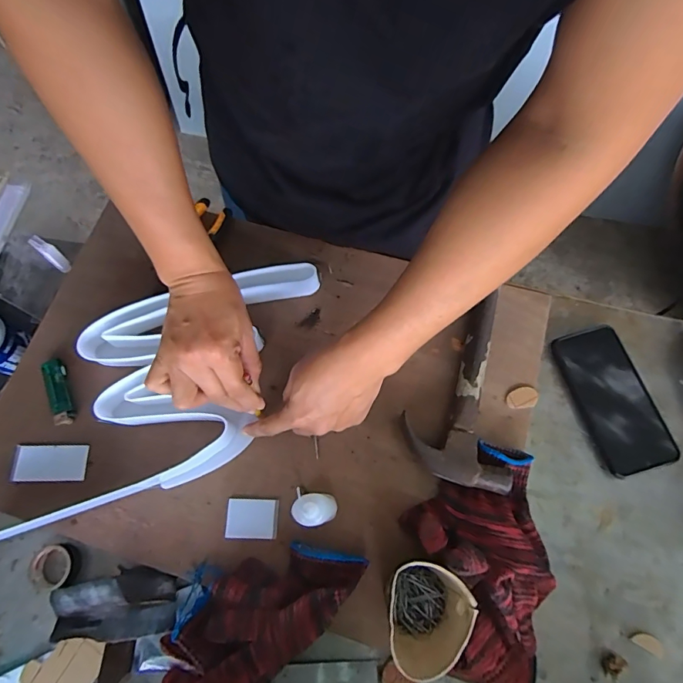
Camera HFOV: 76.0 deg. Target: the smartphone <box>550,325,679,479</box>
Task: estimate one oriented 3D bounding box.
[{"bbox_3d":[0.315,0.064,0.508,0.073,0.014,0.168,-14,69,-4],"label":"smartphone"}]

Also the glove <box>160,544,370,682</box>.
[{"bbox_3d":[-0.083,0.256,0.417,0.203,0.052,0.116,-41,74,-13],"label":"glove"}]

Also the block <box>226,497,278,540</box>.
[{"bbox_3d":[-0.096,0.189,0.467,0.054,0.004,0.039,1,69,2],"label":"block"}]

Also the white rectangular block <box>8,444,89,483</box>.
[{"bbox_3d":[-0.328,0.137,0.493,0.082,0.006,0.040,-1,69,1],"label":"white rectangular block"}]

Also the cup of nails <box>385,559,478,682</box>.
[{"bbox_3d":[0.076,0.245,0.398,0.070,0.097,0.073,-1,69,1],"label":"cup of nails"}]

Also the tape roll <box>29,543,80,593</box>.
[{"bbox_3d":[-0.306,0.239,0.463,0.046,0.019,0.044,-1,69,1],"label":"tape roll"}]

